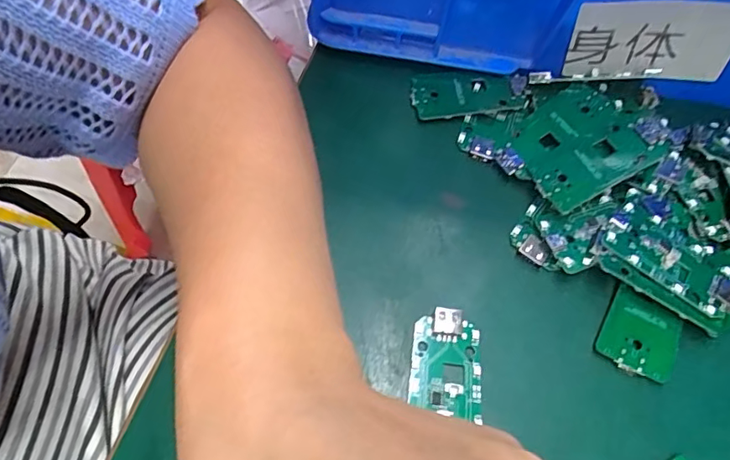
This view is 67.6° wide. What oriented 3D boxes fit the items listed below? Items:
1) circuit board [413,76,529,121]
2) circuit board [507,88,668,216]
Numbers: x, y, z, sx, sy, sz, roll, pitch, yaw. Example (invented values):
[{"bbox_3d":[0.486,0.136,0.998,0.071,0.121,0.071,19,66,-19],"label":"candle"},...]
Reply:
[{"bbox_3d":[0.057,-0.075,0.298,0.061,0.005,0.027,0,63,-2],"label":"circuit board"},{"bbox_3d":[0.106,-0.045,0.273,0.061,0.007,0.058,-30,57,0],"label":"circuit board"}]

